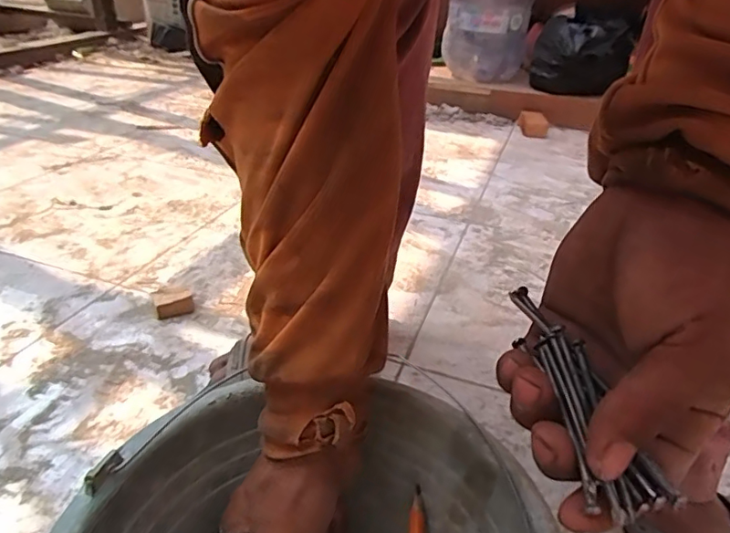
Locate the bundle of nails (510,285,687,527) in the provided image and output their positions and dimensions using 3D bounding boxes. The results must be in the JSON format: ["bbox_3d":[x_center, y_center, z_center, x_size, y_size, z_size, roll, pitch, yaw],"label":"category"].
[{"bbox_3d":[0.084,0.051,0.215,0.019,0.019,0.098,-10,57,-21],"label":"bundle of nails"}]

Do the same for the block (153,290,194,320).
[{"bbox_3d":[-0.237,0.047,0.657,0.044,0.025,0.030,-12,34,-23],"label":"block"}]

